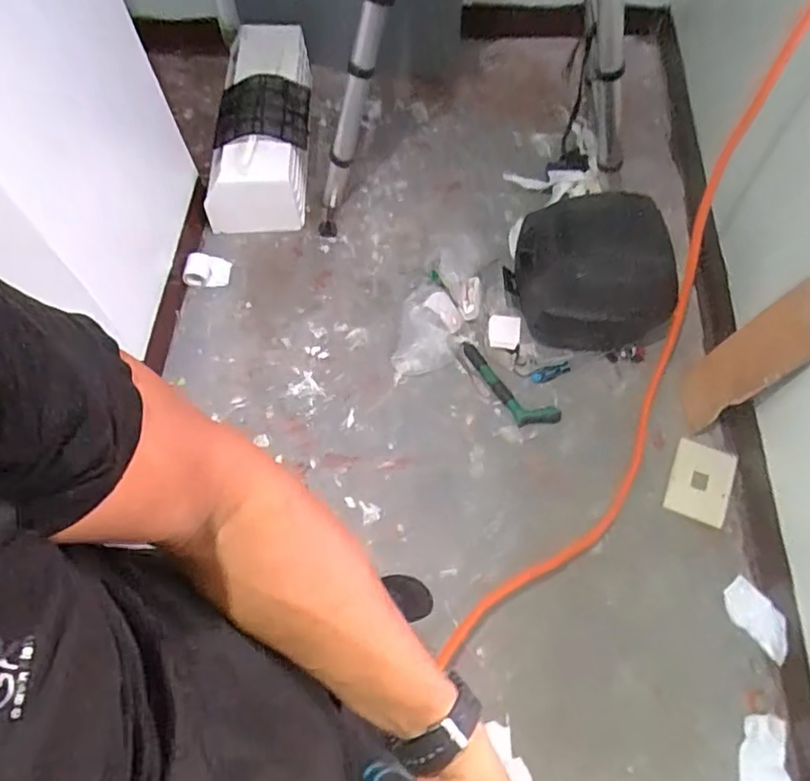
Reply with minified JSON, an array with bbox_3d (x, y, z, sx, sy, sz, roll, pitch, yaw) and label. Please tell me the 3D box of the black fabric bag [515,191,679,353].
[{"bbox_3d":[0.515,-0.341,1.657,0.402,0.197,0.379,-9,60,-1],"label":"black fabric bag"}]

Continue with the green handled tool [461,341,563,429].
[{"bbox_3d":[0.271,-0.009,1.637,0.093,0.026,0.329,-40,65,-18],"label":"green handled tool"}]

